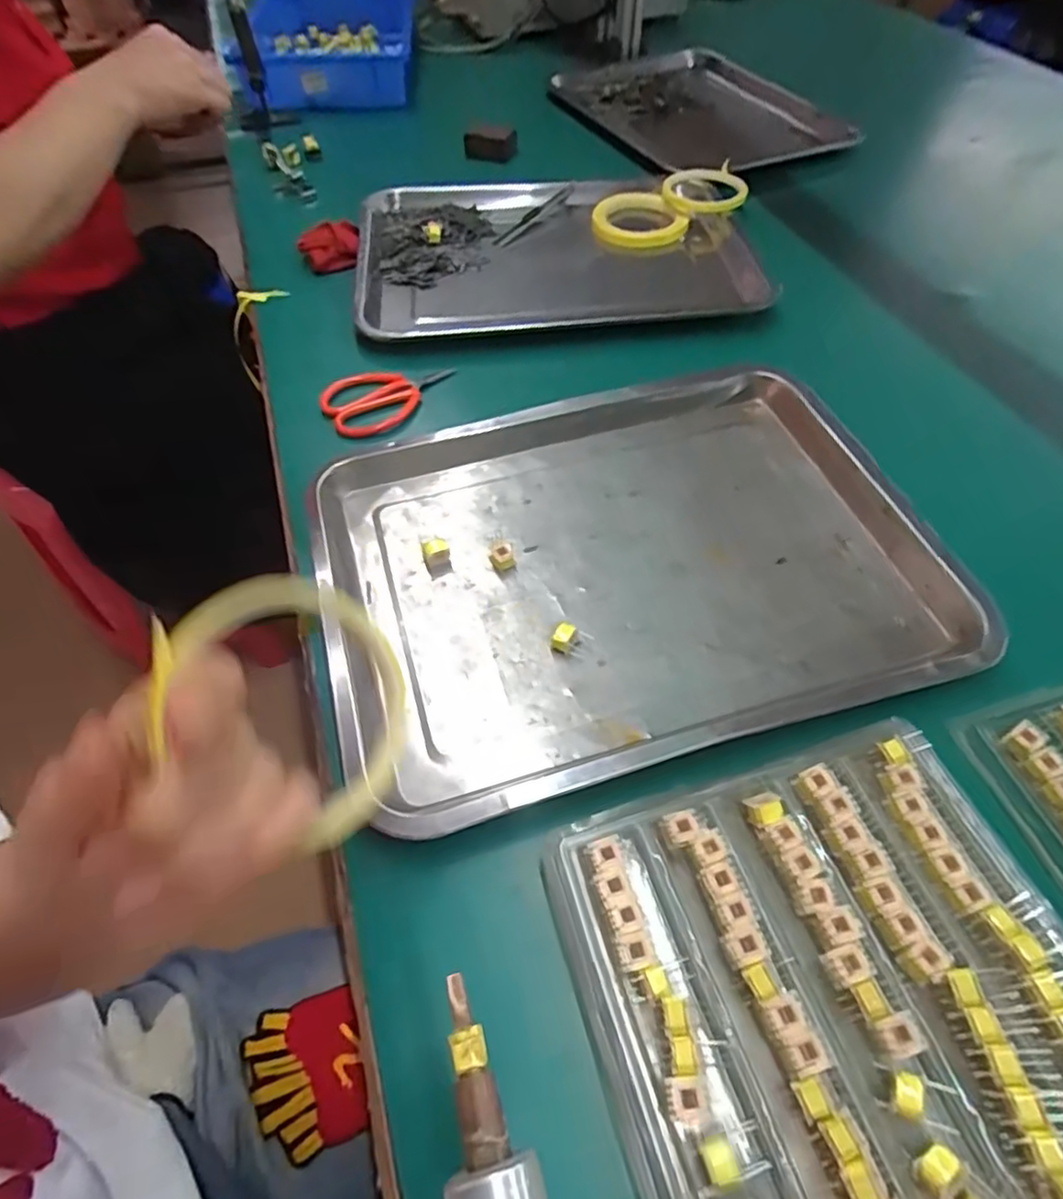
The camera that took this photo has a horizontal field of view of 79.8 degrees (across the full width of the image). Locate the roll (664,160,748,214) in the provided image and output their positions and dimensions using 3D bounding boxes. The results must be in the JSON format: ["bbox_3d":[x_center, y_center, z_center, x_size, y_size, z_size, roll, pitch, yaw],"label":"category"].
[{"bbox_3d":[0.194,-0.464,0.717,0.091,0.017,0.087,3,61,5],"label":"roll"}]

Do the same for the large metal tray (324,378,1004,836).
[{"bbox_3d":[0.064,-0.029,0.411,0.376,0.031,0.277,-14,55,-9],"label":"large metal tray"}]

